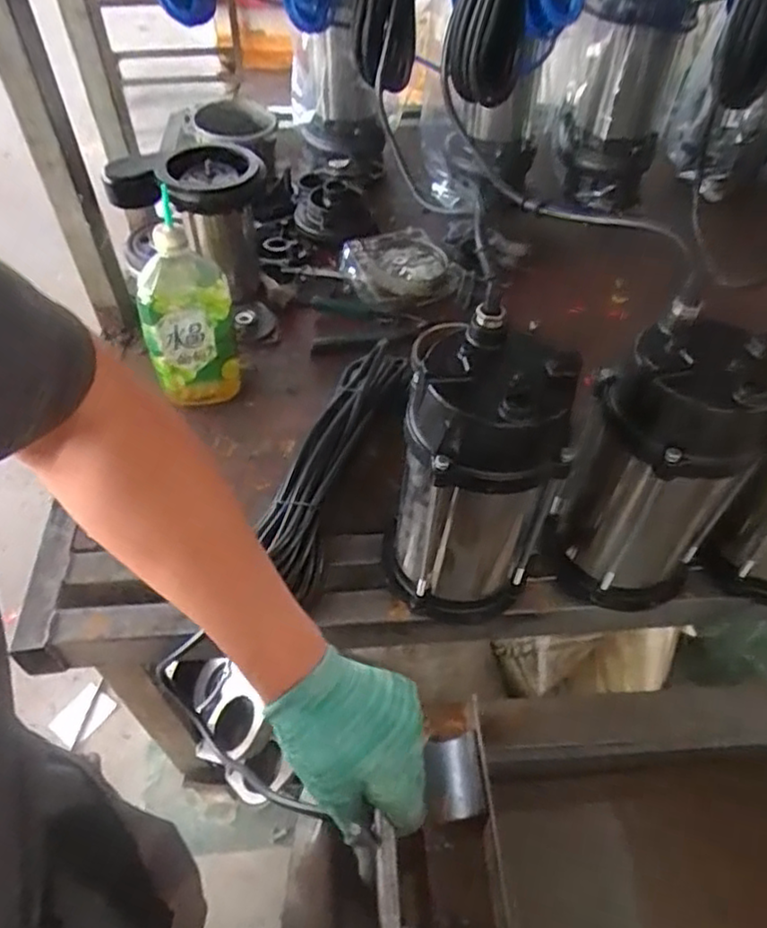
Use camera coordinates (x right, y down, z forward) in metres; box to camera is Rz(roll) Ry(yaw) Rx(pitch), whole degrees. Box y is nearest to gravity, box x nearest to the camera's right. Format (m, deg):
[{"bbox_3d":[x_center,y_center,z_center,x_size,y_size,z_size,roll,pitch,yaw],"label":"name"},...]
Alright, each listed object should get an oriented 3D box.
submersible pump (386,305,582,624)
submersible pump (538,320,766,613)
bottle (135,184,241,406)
[{"bbox_3d":[0.074,0.032,0.583,0.122,0.290,0.116,-1,49,-2],"label":"submersible pump"},{"bbox_3d":[0.231,0.013,0.579,0.134,0.256,0.122,26,54,20],"label":"submersible pump"},{"bbox_3d":[-0.220,-0.165,0.748,0.097,0.218,0.064,-8,28,-7],"label":"bottle"}]

